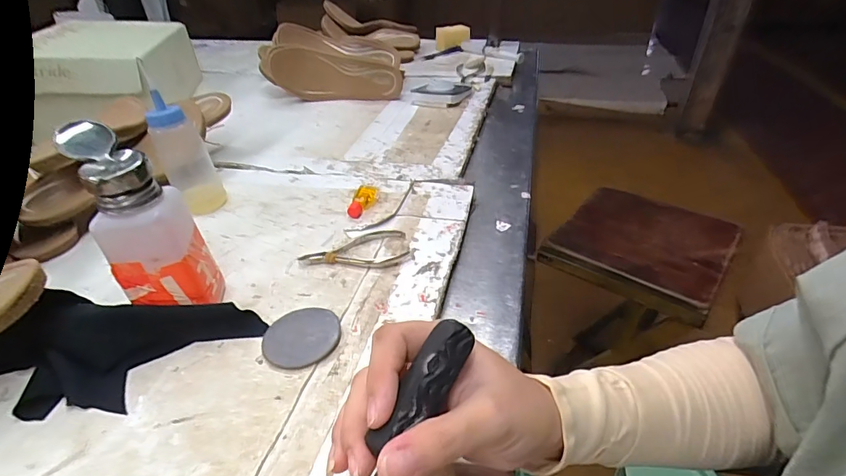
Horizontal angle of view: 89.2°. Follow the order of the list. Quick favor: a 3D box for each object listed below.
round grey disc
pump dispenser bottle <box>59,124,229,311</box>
[{"bbox_3d":[-0.093,0.075,0.329,0.057,0.008,0.056,-2,36,2],"label":"round grey disc"},{"bbox_3d":[-0.202,-0.002,0.320,0.062,0.152,0.059,-6,37,-3],"label":"pump dispenser bottle"}]

